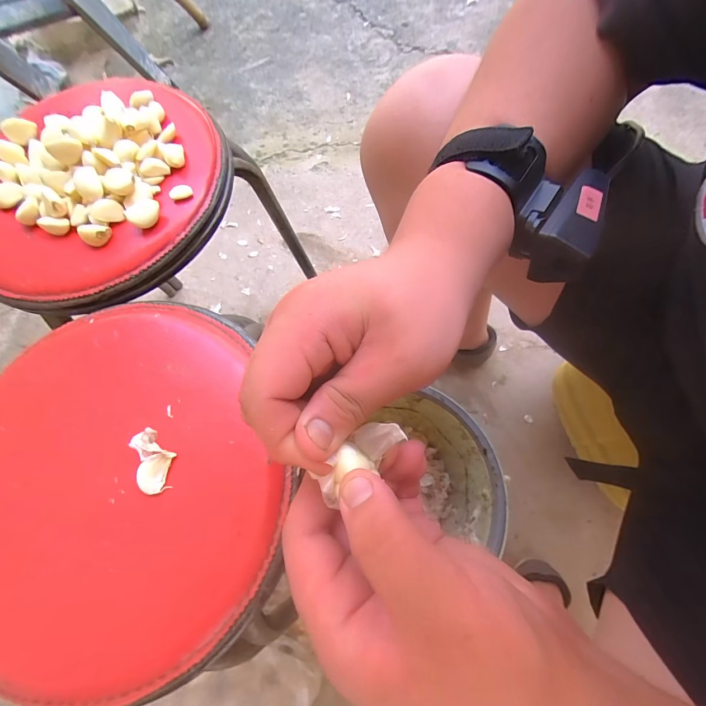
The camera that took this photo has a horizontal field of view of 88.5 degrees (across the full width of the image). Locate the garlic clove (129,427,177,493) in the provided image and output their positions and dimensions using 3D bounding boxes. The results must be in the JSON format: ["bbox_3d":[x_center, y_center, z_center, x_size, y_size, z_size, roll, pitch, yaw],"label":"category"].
[{"bbox_3d":[-0.144,0.077,0.263,0.023,0.015,0.046,-14,71,-3],"label":"garlic clove"}]

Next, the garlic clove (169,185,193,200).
[{"bbox_3d":[-0.166,-0.155,0.348,0.021,0.010,0.010,-24,72,-6],"label":"garlic clove"}]

